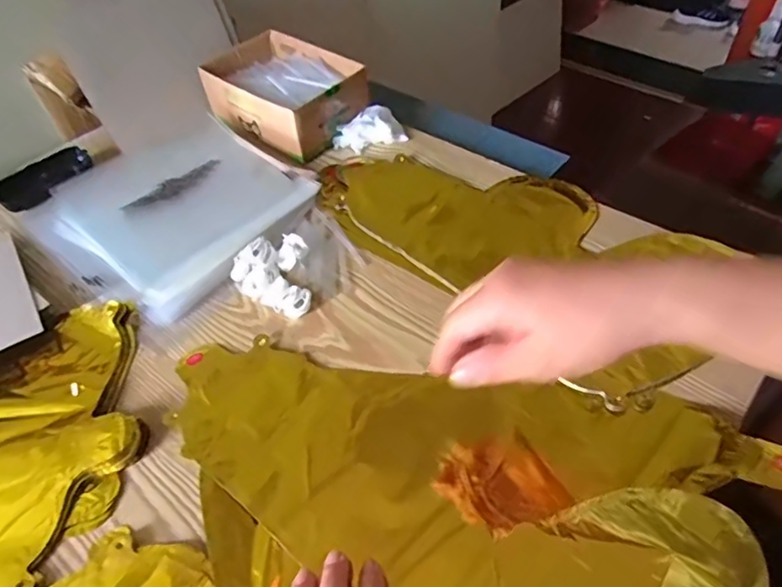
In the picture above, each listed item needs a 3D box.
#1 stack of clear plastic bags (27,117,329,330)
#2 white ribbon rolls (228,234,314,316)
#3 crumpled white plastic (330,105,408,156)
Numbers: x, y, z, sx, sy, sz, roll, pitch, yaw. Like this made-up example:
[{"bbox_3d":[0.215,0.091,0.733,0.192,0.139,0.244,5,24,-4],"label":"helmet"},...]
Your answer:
[{"bbox_3d":[-0.244,-0.098,0.600,0.261,0.023,0.239,30,58,27],"label":"stack of clear plastic bags"},{"bbox_3d":[-0.114,-0.016,0.523,0.072,0.019,0.087,-9,49,-2],"label":"white ribbon rolls"},{"bbox_3d":[-0.026,-0.197,0.672,0.079,0.026,0.052,-27,52,-17],"label":"crumpled white plastic"}]

